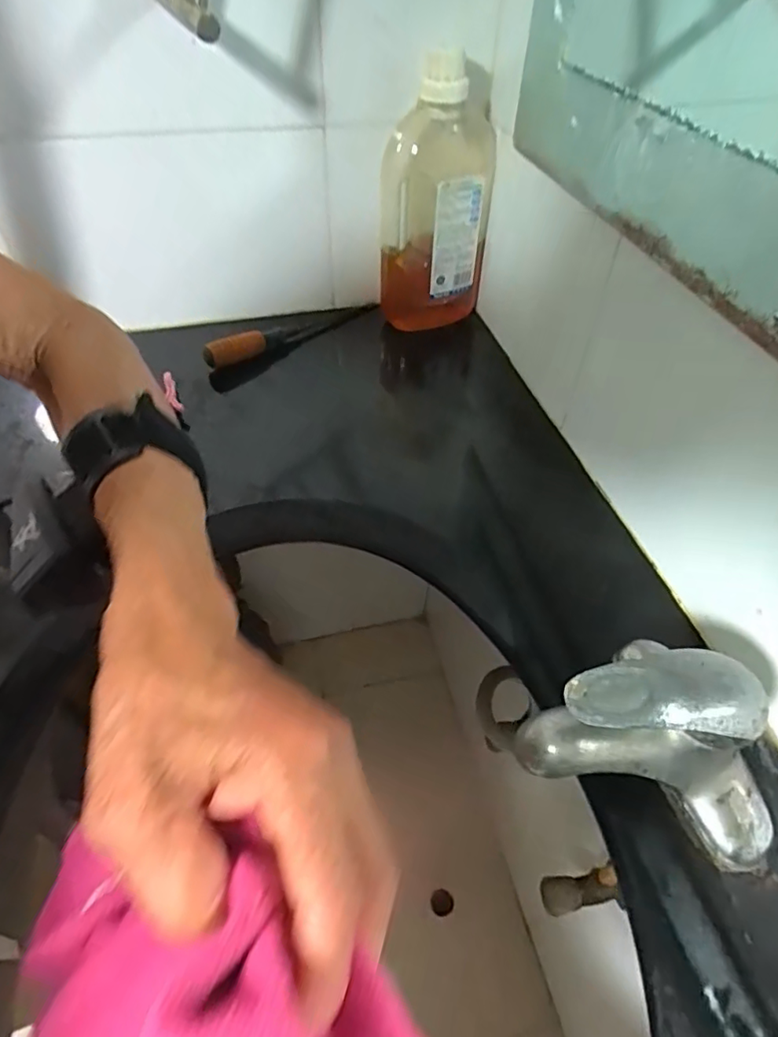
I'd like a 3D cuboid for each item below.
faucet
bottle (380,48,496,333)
[{"bbox_3d":[0.144,0.120,0.305,0.141,0.110,0.069,12,50,13],"label":"faucet"},{"bbox_3d":[0.050,-0.324,0.594,0.113,0.233,0.076,6,49,4],"label":"bottle"}]

